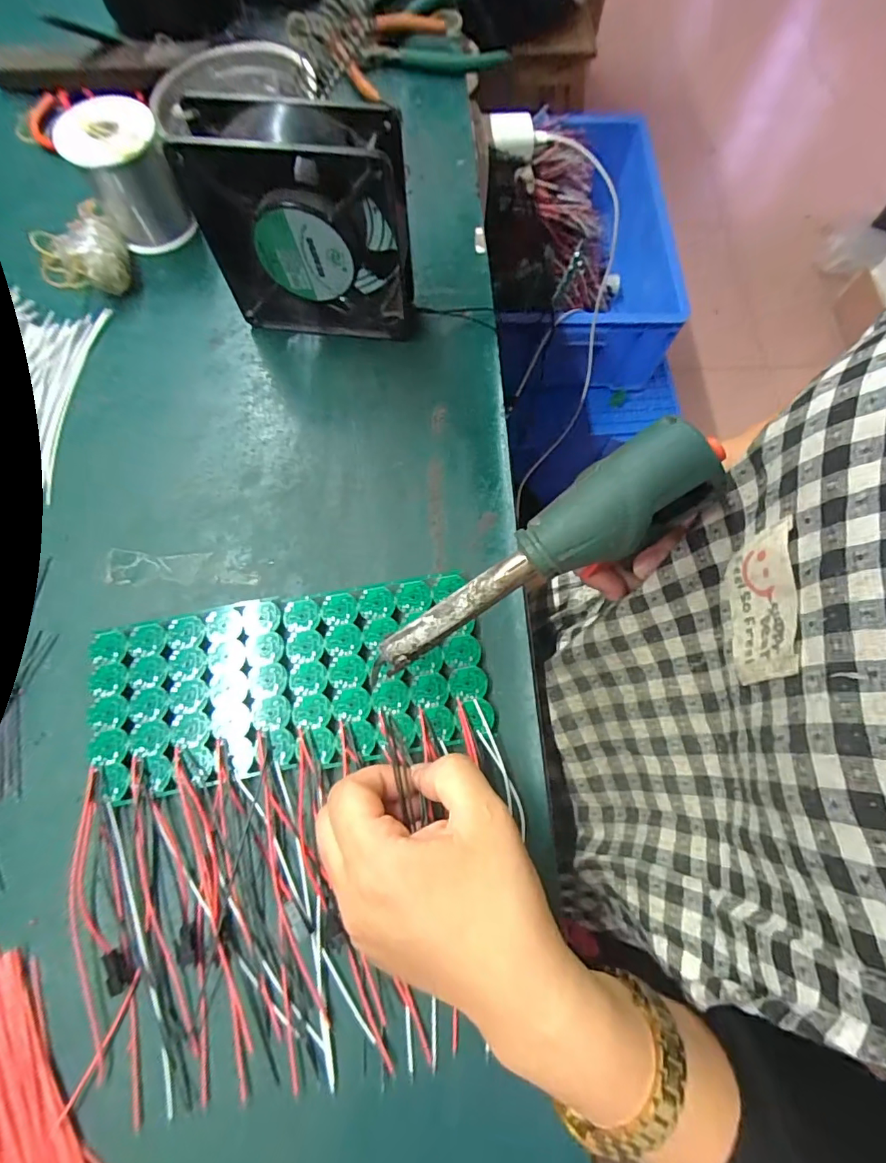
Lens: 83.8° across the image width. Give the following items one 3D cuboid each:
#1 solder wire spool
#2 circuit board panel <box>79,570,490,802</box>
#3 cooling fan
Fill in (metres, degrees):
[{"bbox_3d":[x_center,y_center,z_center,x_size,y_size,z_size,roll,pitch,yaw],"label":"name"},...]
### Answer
[{"bbox_3d":[-0.225,-0.289,0.360,0.060,0.073,0.060,0,70,1],"label":"solder wire spool"},{"bbox_3d":[-0.085,0.055,0.275,0.212,0.004,0.093,-8,73,-3],"label":"circuit board panel"},{"bbox_3d":[-0.083,-0.217,0.310,0.121,0.124,0.044,5,70,3],"label":"cooling fan"}]

